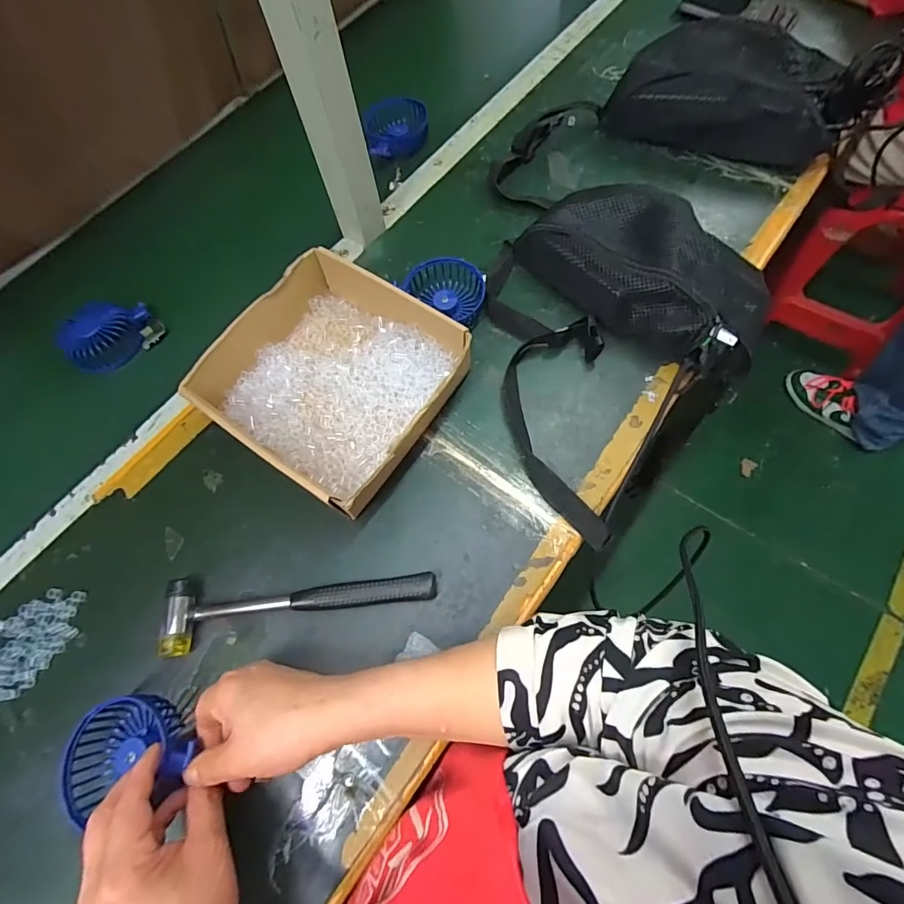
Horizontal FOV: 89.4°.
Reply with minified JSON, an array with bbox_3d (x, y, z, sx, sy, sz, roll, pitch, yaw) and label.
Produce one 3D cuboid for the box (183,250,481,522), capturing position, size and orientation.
[{"bbox_3d":[-0.116,-0.074,0.461,0.216,0.068,0.208,34,75,13],"label":"box"}]

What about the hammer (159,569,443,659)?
[{"bbox_3d":[-0.133,0.136,0.404,0.235,0.023,0.061,-5,70,1],"label":"hammer"}]

